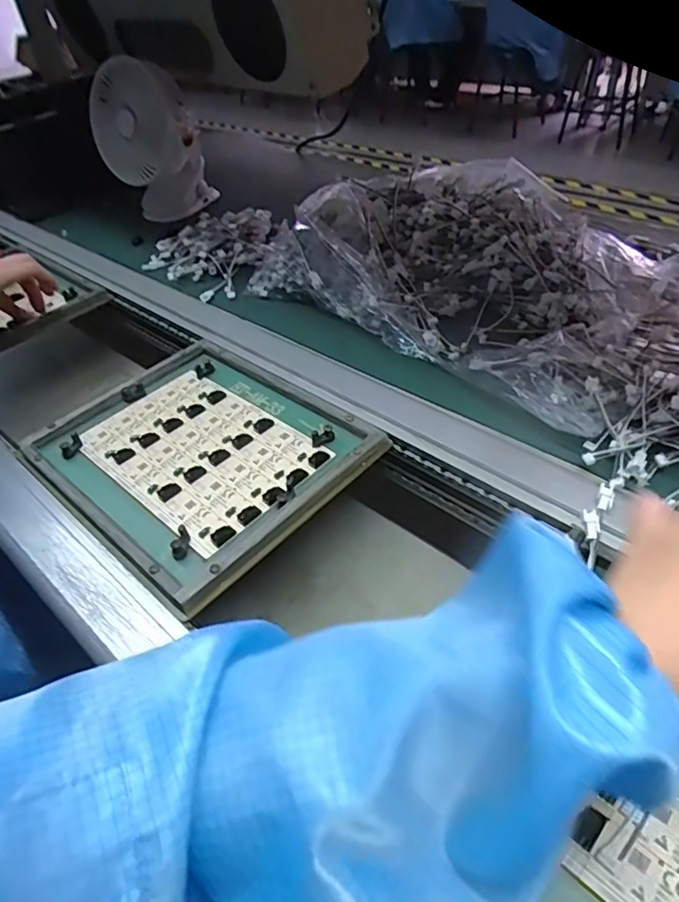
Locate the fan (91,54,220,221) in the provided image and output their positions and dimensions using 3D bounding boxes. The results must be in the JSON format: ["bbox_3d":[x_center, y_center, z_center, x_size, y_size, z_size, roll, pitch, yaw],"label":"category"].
[{"bbox_3d":[-0.255,-0.419,0.791,0.146,0.197,0.110,-17,43,-12],"label":"fan"}]

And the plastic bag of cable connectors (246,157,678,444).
[{"bbox_3d":[0.142,-0.183,0.562,0.423,0.069,0.282,31,54,34],"label":"plastic bag of cable connectors"}]

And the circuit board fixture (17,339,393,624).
[{"bbox_3d":[-0.115,-0.001,0.476,0.251,0.021,0.205,29,53,33],"label":"circuit board fixture"}]

